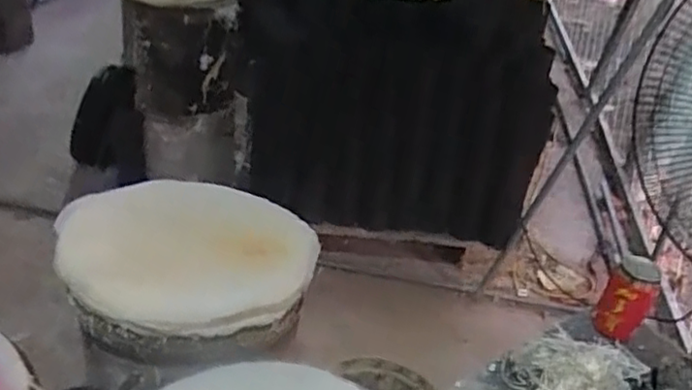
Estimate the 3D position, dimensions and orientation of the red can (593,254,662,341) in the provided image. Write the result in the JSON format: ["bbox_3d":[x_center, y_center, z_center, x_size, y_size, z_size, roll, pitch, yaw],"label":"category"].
[{"bbox_3d":[0.398,0.143,0.914,0.060,0.109,0.066,5,32,-3],"label":"red can"}]

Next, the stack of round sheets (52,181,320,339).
[{"bbox_3d":[-0.269,0.086,1.060,0.424,0.068,0.375,20,35,19],"label":"stack of round sheets"}]

